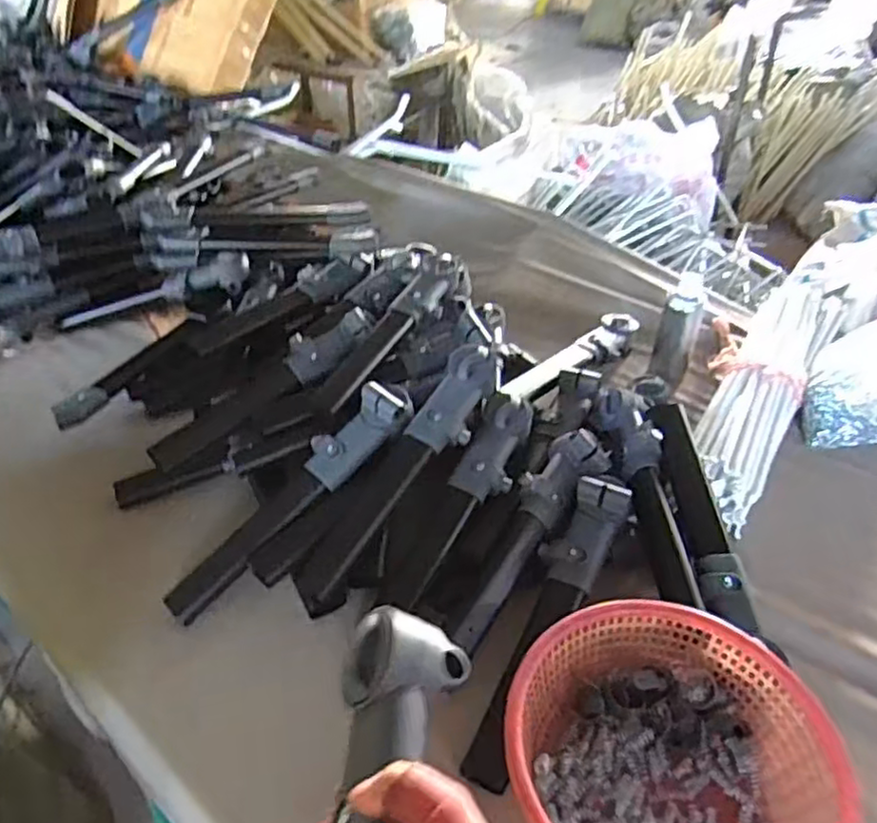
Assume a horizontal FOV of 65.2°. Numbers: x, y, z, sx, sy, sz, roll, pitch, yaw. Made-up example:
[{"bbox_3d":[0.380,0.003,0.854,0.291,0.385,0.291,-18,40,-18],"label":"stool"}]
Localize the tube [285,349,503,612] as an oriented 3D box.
[{"bbox_3d":[-0.044,0.080,0.883,0.076,0.048,0.404,27,71,28],"label":"tube"}]

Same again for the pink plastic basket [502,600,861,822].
[{"bbox_3d":[0.217,0.335,0.649,0.293,0.104,0.290,0,40,0],"label":"pink plastic basket"}]

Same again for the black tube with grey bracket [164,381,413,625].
[{"bbox_3d":[-0.184,0.108,0.870,0.074,0.037,0.375,34,70,34],"label":"black tube with grey bracket"}]

